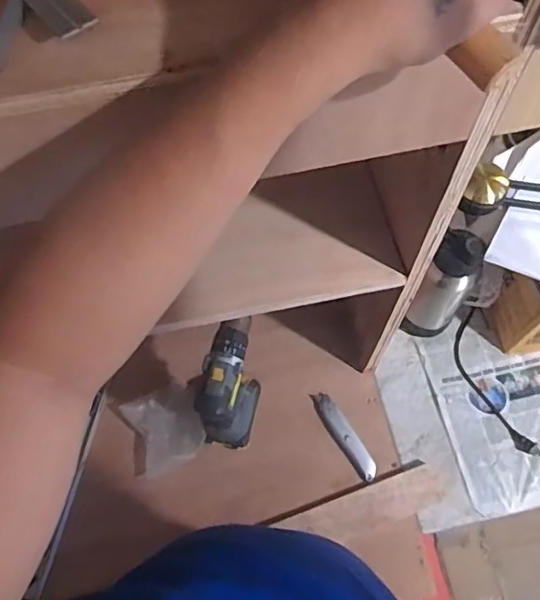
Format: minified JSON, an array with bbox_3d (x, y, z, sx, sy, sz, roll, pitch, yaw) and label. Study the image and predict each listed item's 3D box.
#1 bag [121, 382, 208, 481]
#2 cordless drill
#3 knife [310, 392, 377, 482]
[{"bbox_3d":[-0.165,0.205,0.921,0.116,0.031,0.125,-24,67,-9],"label":"bag"},{"bbox_3d":[-0.059,0.132,0.844,0.072,0.198,0.150,13,67,7],"label":"cordless drill"},{"bbox_3d":[0.119,0.216,0.916,0.032,0.012,0.157,-31,69,-12],"label":"knife"}]

